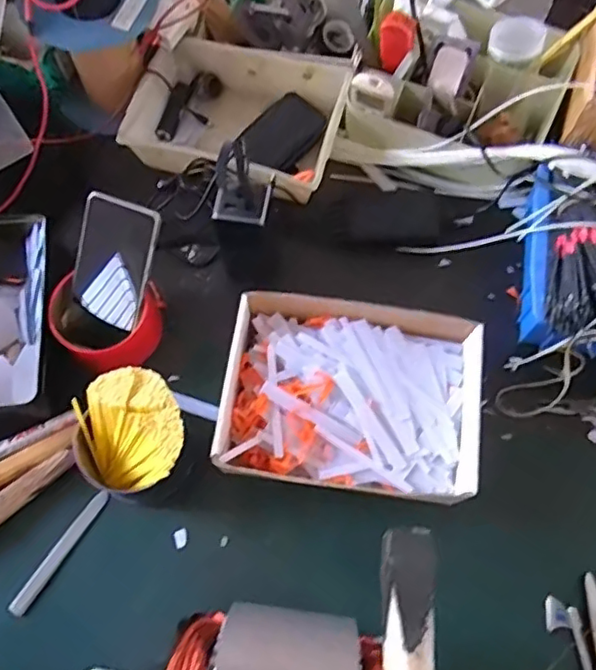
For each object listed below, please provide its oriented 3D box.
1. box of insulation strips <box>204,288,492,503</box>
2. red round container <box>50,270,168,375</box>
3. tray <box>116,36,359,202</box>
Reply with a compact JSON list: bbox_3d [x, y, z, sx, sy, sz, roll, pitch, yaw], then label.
[{"bbox_3d":[0.057,0.062,0.595,0.246,0.070,0.179,5,68,4],"label":"box of insulation strips"},{"bbox_3d":[-0.200,-0.008,0.630,0.100,0.068,0.105,0,70,1],"label":"red round container"},{"bbox_3d":[-0.071,-0.265,0.734,0.249,0.057,0.181,13,71,5],"label":"tray"}]

